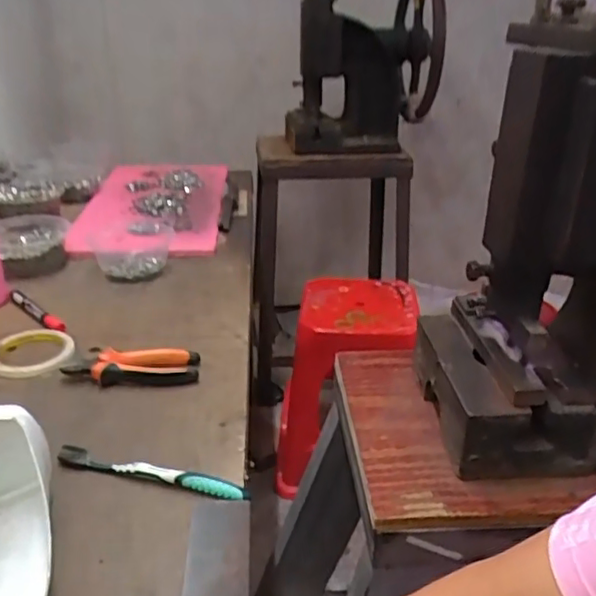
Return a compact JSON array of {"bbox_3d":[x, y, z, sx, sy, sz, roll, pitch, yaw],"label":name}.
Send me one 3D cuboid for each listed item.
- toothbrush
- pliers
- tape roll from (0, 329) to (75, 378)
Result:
[{"bbox_3d":[-0.132,0.157,0.552,0.181,0.011,0.018,7,26,10],"label":"toothbrush"},{"bbox_3d":[-0.190,0.075,0.706,0.147,0.025,0.063,0,26,-4],"label":"pliers"},{"bbox_3d":[-0.320,0.063,0.746,0.093,0.010,0.103,-6,26,-14],"label":"tape roll"}]

